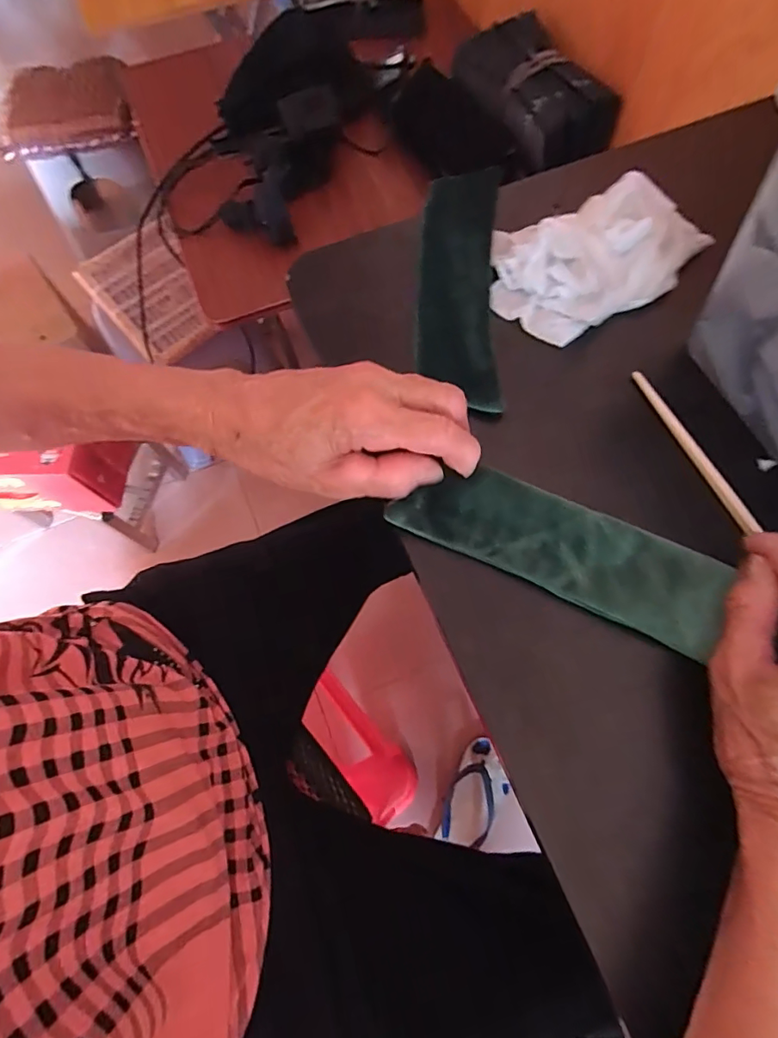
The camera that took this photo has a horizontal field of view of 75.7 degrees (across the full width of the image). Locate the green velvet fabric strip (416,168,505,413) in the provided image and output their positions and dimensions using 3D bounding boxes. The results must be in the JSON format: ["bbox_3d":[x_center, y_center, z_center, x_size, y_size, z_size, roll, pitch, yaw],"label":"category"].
[{"bbox_3d":[0.047,-0.165,0.348,0.054,0.016,0.208,1,71,3],"label":"green velvet fabric strip"}]

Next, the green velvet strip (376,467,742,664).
[{"bbox_3d":[0.090,0.013,0.273,0.172,0.008,0.057,21,72,12],"label":"green velvet strip"}]

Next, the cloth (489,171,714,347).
[{"bbox_3d":[0.137,-0.183,0.333,0.141,0.043,0.095,-24,70,-6],"label":"cloth"}]

